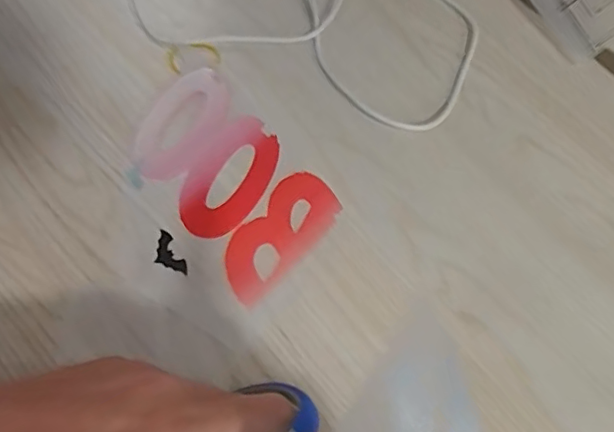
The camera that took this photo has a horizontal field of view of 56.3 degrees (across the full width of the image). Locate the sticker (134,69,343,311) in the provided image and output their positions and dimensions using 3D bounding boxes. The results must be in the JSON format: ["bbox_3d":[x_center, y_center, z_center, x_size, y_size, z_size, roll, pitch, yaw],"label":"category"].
[{"bbox_3d":[-0.048,-0.026,0.344,0.078,0.004,0.142,-35,70,-17],"label":"sticker"}]

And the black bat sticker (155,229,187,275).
[{"bbox_3d":[-0.078,0.022,0.320,0.013,0.004,0.029,-27,66,-15],"label":"black bat sticker"}]

